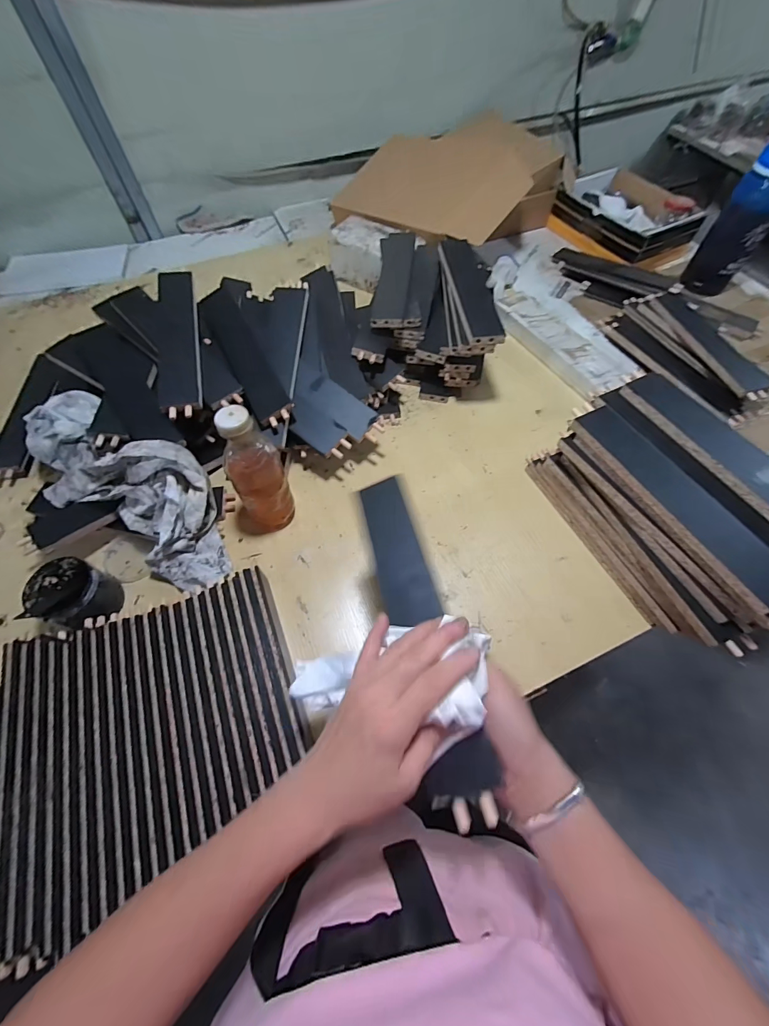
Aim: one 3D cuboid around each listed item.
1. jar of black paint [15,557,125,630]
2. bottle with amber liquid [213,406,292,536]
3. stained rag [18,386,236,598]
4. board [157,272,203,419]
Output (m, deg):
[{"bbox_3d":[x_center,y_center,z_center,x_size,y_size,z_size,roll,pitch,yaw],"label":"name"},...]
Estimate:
[{"bbox_3d":[-0.401,0.108,0.505,0.080,0.073,0.079,0,62,0],"label":"jar of black paint"},{"bbox_3d":[-0.175,-0.045,0.519,0.083,0.202,0.064,-24,65,-12],"label":"bottle with amber liquid"},{"bbox_3d":[-0.395,-0.056,0.564,0.425,0.106,0.154,31,66,15],"label":"stained rag"},{"bbox_3d":[-0.326,-0.273,0.605,0.061,0.019,0.304,-13,67,-3],"label":"board"}]

